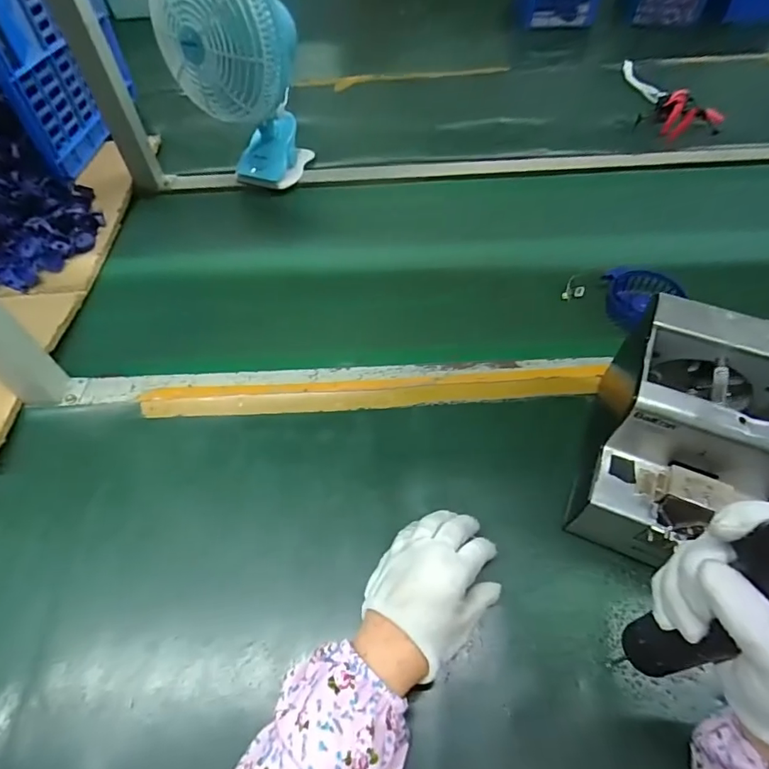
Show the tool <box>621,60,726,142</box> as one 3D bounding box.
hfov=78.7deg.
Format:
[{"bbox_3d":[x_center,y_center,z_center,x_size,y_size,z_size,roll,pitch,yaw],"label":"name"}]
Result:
[{"bbox_3d":[0.472,-0.515,0.812,0.112,0.031,0.281,-8,53,-2],"label":"tool"}]

